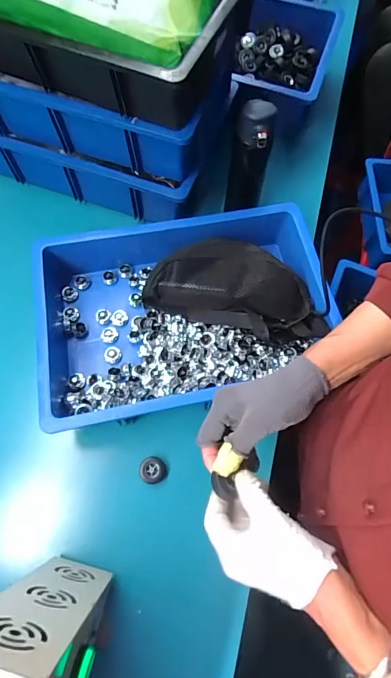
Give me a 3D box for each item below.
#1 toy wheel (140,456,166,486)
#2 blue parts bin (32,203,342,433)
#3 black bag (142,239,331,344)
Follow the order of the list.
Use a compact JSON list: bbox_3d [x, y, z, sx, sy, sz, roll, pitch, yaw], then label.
[{"bbox_3d":[-0.063,0.195,0.554,0.038,0.014,0.038,1,68,-2],"label":"toy wheel"},{"bbox_3d":[-0.021,-0.037,0.604,0.426,0.101,0.300,-9,69,-6],"label":"blue parts bin"},{"bbox_3d":[0.075,-0.086,0.606,0.287,0.065,0.155,22,69,6],"label":"black bag"}]

